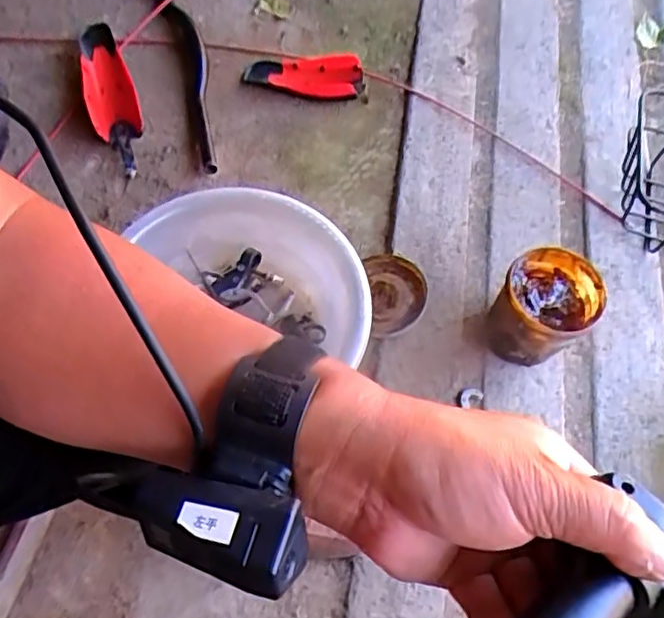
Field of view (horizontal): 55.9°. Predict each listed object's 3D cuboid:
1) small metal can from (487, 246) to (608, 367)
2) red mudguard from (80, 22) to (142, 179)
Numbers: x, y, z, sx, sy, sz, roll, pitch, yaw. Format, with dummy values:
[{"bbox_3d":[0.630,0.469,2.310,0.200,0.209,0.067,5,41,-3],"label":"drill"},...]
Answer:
[{"bbox_3d":[0.294,-0.003,0.888,0.133,0.114,0.130,-34,73,-19],"label":"small metal can"},{"bbox_3d":[-0.404,-0.391,1.131,0.089,0.035,0.316,-20,71,-10],"label":"red mudguard"}]

